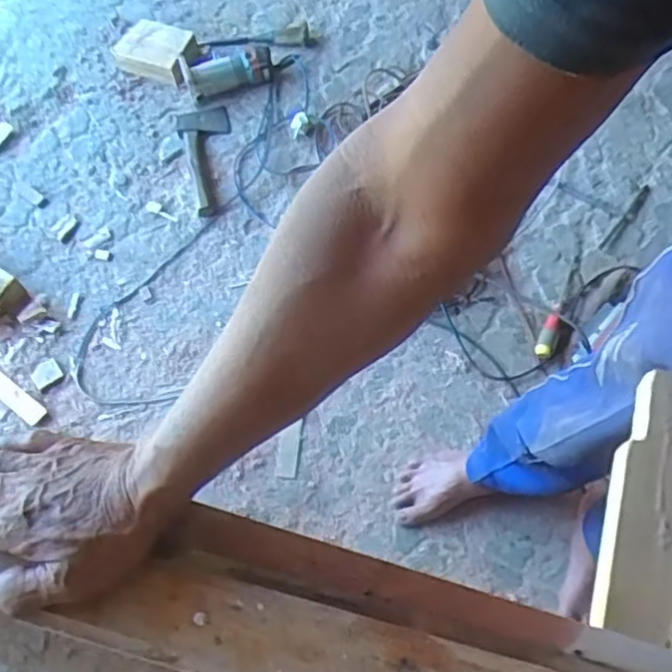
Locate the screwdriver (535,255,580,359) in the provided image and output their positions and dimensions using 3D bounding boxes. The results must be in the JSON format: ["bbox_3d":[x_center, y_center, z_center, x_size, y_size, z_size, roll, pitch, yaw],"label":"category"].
[{"bbox_3d":[0.431,-0.059,1.322,0.029,0.024,0.240,23,69,13],"label":"screwdriver"}]

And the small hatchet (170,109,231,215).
[{"bbox_3d":[-0.271,-0.386,1.528,0.123,0.042,0.278,-18,65,-5],"label":"small hatchet"}]

